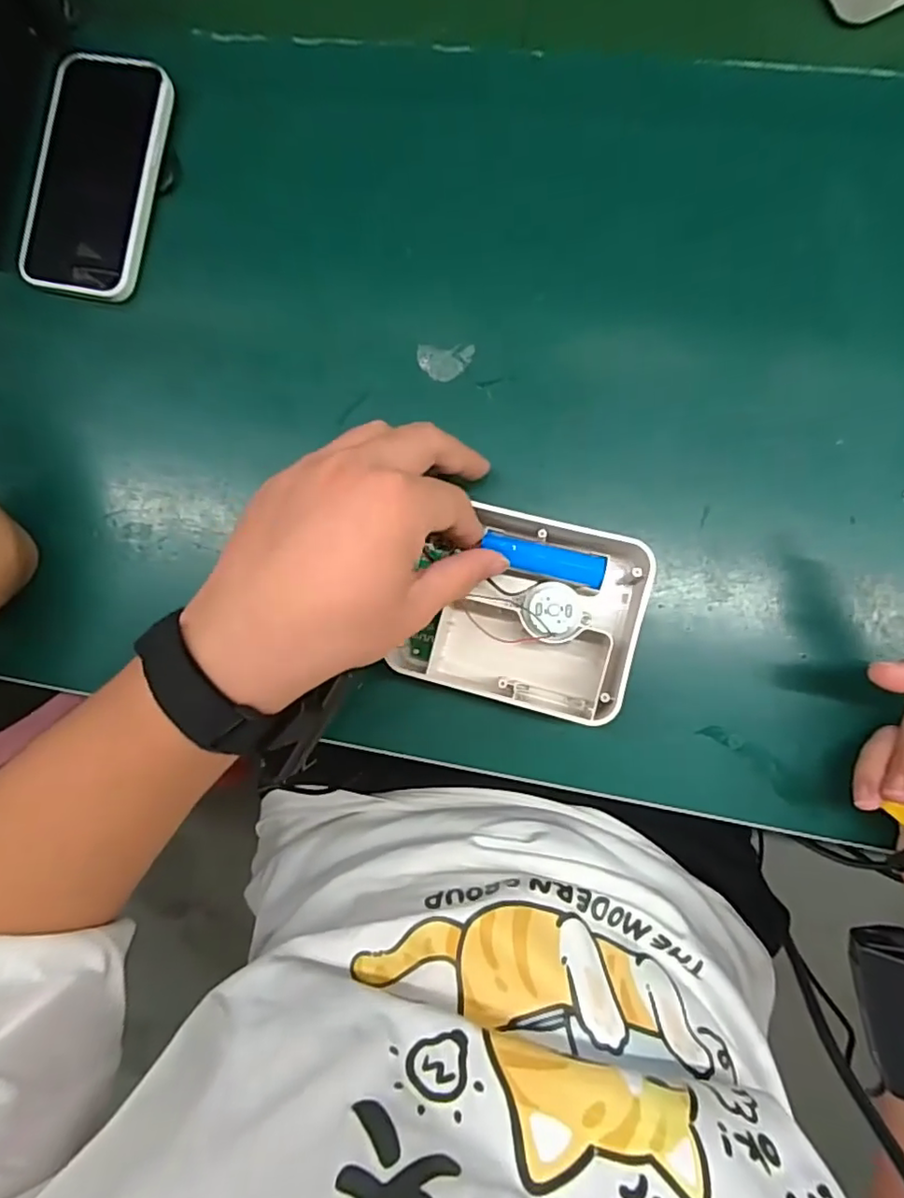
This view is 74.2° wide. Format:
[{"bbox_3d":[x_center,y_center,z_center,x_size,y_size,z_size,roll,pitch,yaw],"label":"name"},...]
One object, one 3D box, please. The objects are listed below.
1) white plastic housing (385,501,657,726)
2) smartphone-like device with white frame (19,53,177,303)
[{"bbox_3d":[0.039,0.010,0.329,0.123,0.042,0.104,14,88,7],"label":"white plastic housing"},{"bbox_3d":[-0.229,-0.270,0.383,0.078,0.015,0.148,12,92,10],"label":"smartphone-like device with white frame"}]

